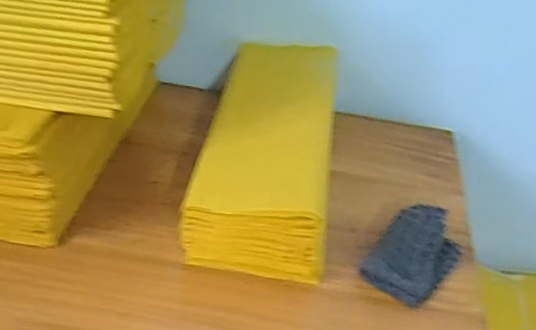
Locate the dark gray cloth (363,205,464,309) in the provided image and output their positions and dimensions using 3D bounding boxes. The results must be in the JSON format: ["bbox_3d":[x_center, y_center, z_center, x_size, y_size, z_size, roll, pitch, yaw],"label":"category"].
[{"bbox_3d":[0.143,0.083,0.568,0.070,0.029,0.105,31,44,28],"label":"dark gray cloth"}]

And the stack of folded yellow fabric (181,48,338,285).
[{"bbox_3d":[0.006,-0.026,0.649,0.135,0.101,0.332,9,38,2],"label":"stack of folded yellow fabric"}]

